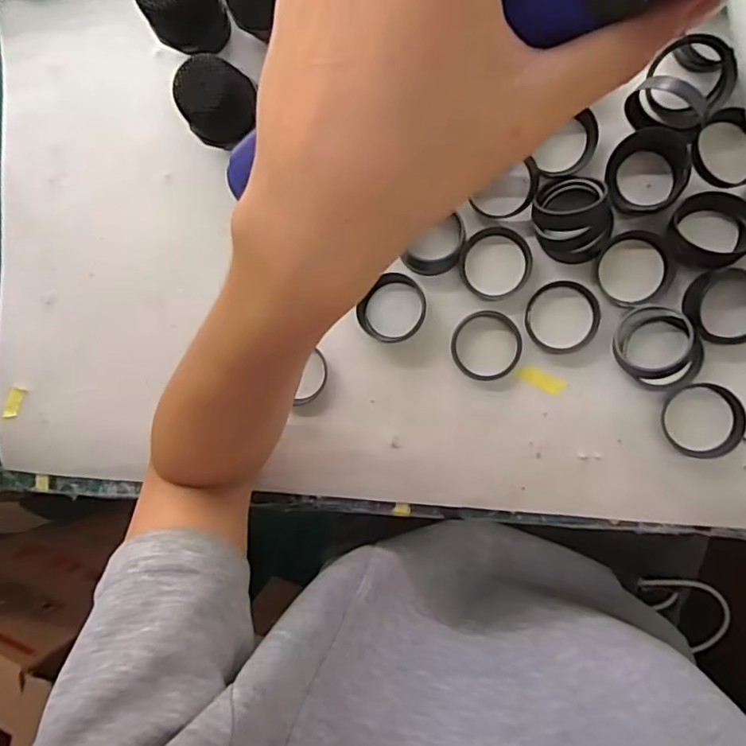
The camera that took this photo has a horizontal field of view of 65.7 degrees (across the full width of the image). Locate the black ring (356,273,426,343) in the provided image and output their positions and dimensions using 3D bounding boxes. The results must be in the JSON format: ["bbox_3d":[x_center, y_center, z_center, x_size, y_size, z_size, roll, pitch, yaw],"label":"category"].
[{"bbox_3d":[0.013,-0.041,0.371,0.041,0.010,0.044,0,92,11],"label":"black ring"}]

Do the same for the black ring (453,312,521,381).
[{"bbox_3d":[0.071,-0.017,0.364,0.043,0.004,0.044,0,92,11],"label":"black ring"}]

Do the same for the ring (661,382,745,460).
[{"bbox_3d":[0.196,0.029,0.341,0.047,0.007,0.044,0,92,11],"label":"ring"}]

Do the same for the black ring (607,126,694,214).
[{"bbox_3d":[0.159,-0.117,0.335,0.043,0.024,0.042,0,92,11],"label":"black ring"}]

